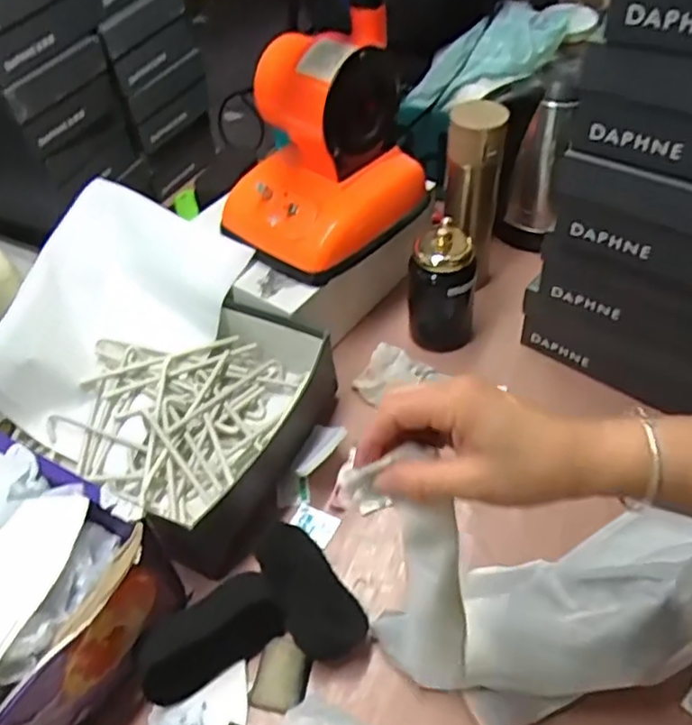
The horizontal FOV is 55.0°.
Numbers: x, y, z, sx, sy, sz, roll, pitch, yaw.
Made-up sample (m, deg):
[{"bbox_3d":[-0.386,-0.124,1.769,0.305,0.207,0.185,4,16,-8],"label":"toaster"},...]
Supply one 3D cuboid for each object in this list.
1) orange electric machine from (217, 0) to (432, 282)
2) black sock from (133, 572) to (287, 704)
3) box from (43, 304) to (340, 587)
[{"bbox_3d":[-0.032,-0.241,0.739,0.177,0.198,0.196,28,56,26],"label":"orange electric machine"},{"bbox_3d":[-0.115,0.234,0.571,0.128,0.061,0.052,-26,51,-18],"label":"black sock"},{"bbox_3d":[-0.187,0.049,0.720,0.278,0.099,0.263,17,52,19],"label":"box"}]

